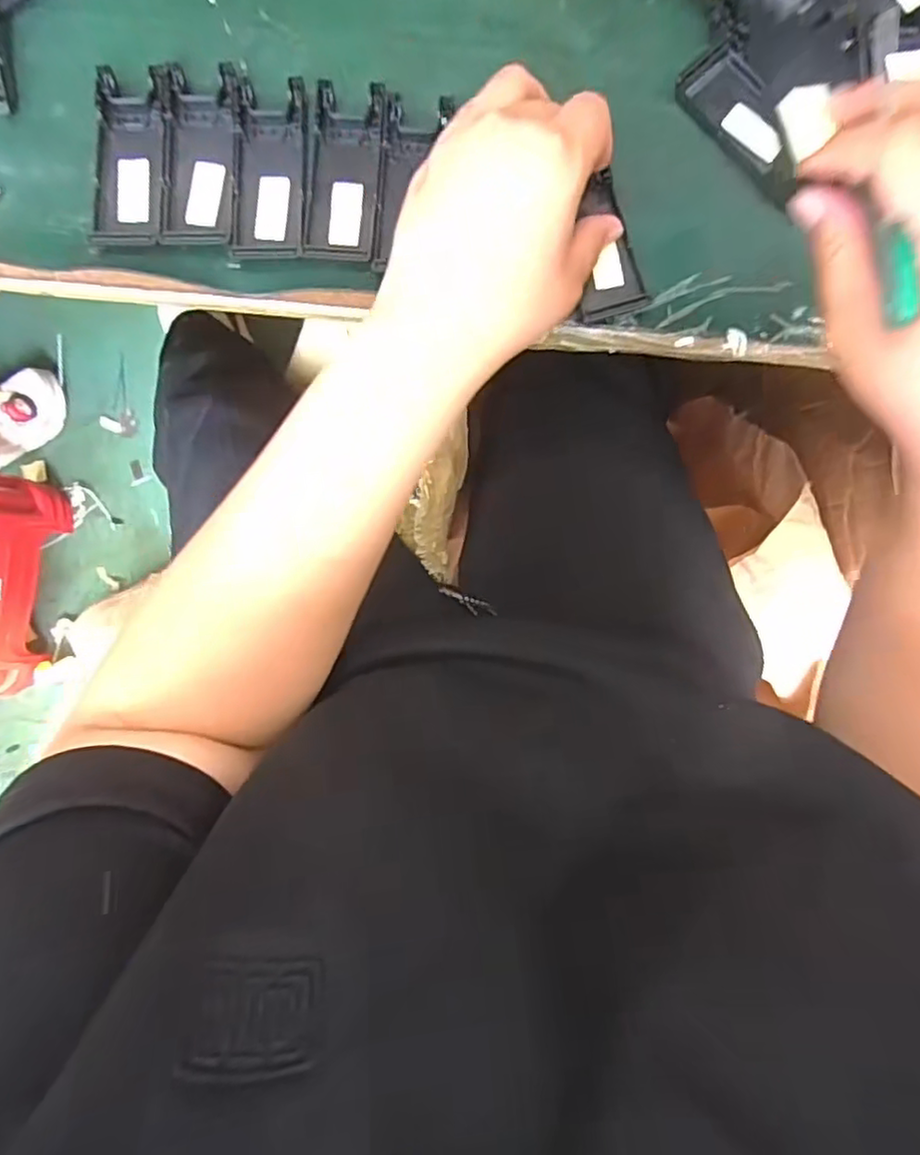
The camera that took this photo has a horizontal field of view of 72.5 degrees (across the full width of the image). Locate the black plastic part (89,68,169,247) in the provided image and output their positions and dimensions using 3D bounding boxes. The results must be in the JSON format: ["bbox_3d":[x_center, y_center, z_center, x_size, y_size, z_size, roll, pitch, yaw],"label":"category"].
[{"bbox_3d":[-0.182,-0.232,0.347,0.037,0.012,0.095,1,88,0],"label":"black plastic part"}]

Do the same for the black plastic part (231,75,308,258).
[{"bbox_3d":[-0.105,-0.226,0.346,0.038,0.011,0.096,1,88,0],"label":"black plastic part"}]

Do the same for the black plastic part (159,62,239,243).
[{"bbox_3d":[-0.143,-0.233,0.347,0.038,0.014,0.097,1,88,0],"label":"black plastic part"}]

